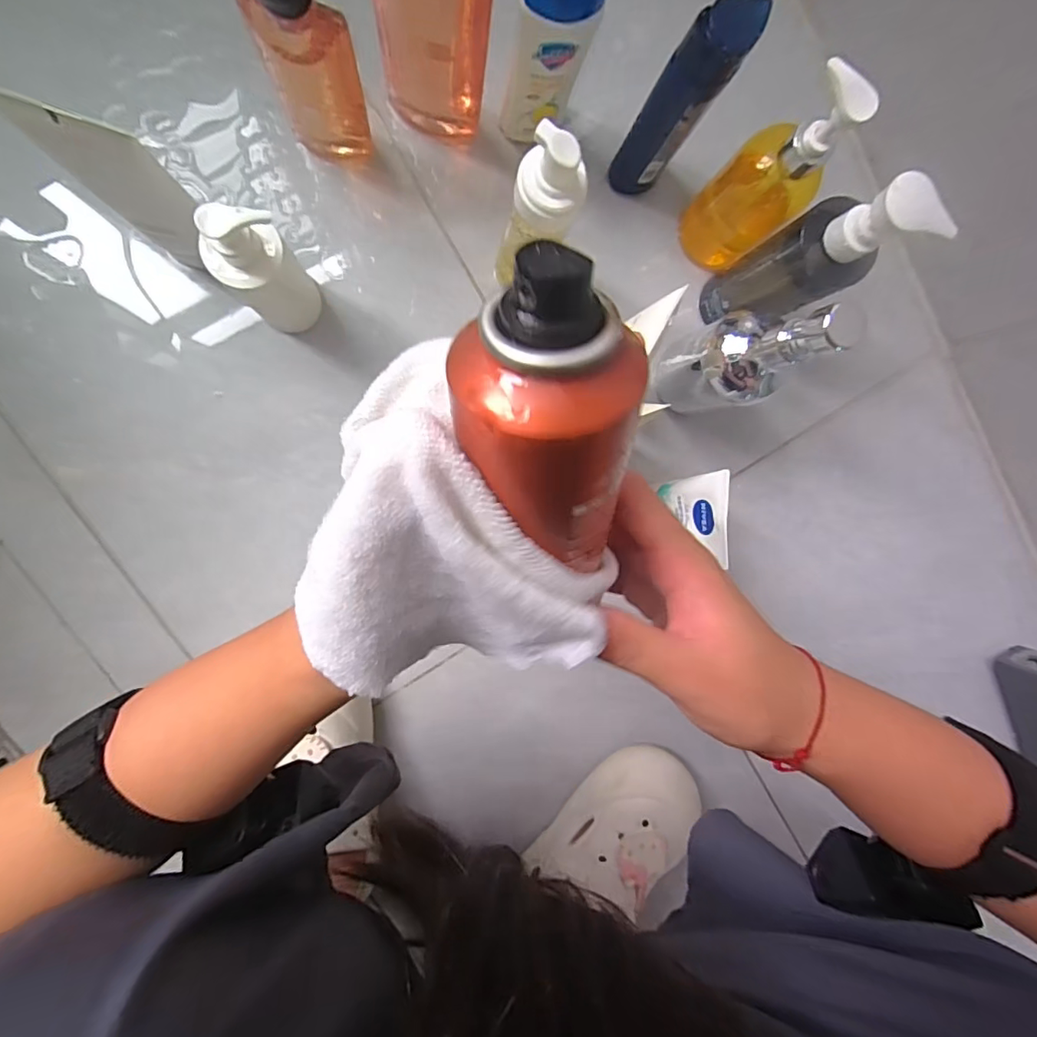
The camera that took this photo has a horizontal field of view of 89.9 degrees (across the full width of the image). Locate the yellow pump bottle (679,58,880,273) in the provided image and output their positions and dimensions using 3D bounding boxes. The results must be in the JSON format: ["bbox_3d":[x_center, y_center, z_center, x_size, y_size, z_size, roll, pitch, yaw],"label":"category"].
[{"bbox_3d":[0.197,-0.263,0.408,0.056,0.182,0.069,-39,99,-3],"label":"yellow pump bottle"}]

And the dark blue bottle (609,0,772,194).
[{"bbox_3d":[0.119,-0.312,0.400,0.042,0.173,0.046,36,90,-10],"label":"dark blue bottle"}]

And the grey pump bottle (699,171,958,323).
[{"bbox_3d":[0.211,-0.193,0.404,0.056,0.201,0.060,-29,99,-4],"label":"grey pump bottle"}]

